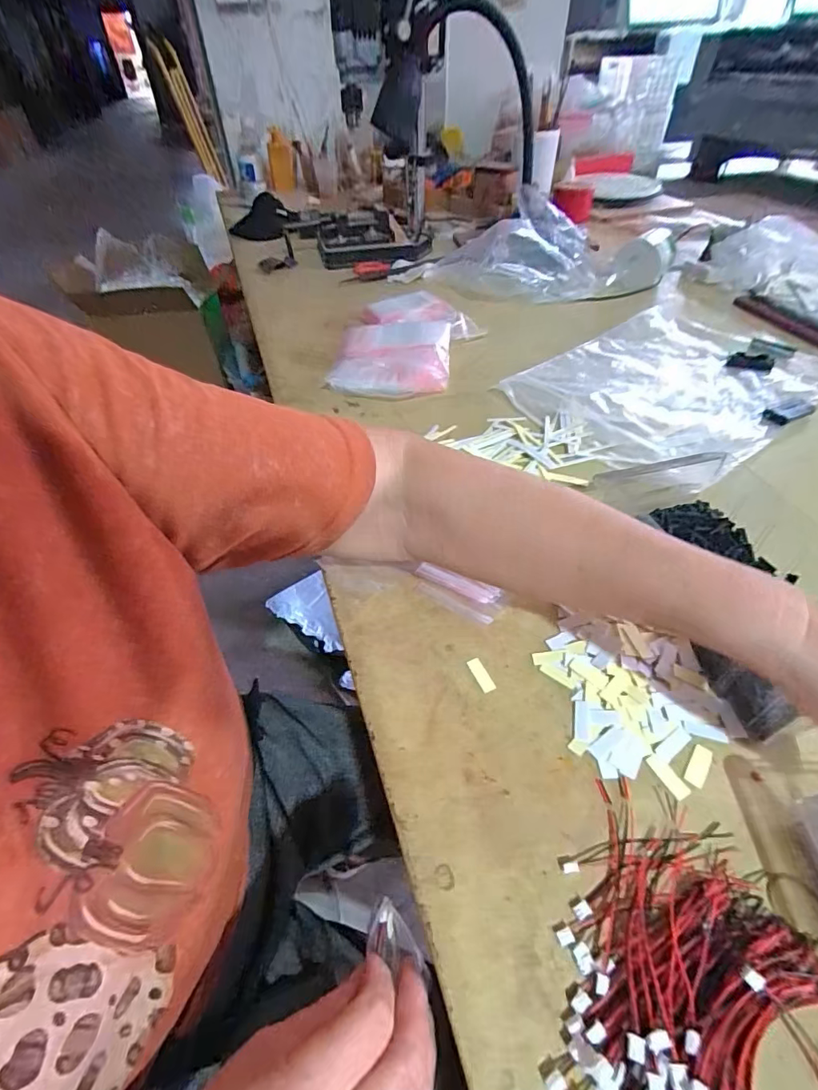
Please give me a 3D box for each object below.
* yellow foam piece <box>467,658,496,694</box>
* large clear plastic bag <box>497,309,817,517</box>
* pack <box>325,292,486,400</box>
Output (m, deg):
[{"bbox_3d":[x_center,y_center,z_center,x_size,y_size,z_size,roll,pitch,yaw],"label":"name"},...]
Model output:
[{"bbox_3d":[0.055,0.098,0.364,0.011,0.004,0.028,-20,49,-16],"label":"yellow foam piece"},{"bbox_3d":[0.322,-0.209,0.621,0.434,0.030,0.282,-31,53,-24],"label":"large clear plastic bag"},{"bbox_3d":[-0.009,-0.305,0.724,0.201,0.040,0.286,16,50,17],"label":"pack"}]

